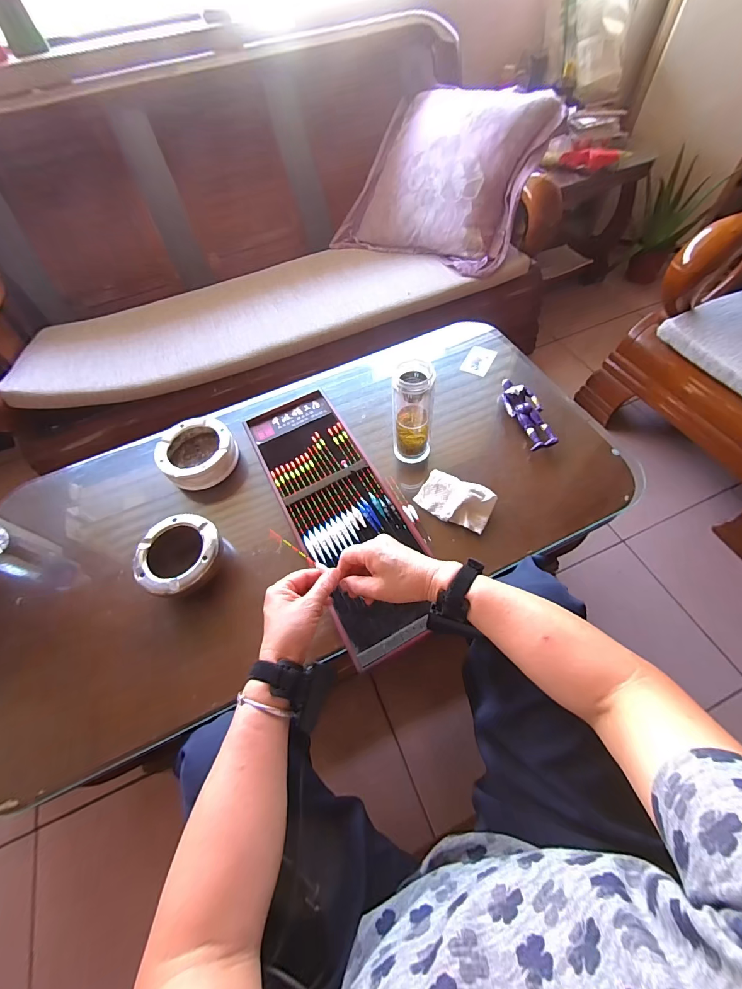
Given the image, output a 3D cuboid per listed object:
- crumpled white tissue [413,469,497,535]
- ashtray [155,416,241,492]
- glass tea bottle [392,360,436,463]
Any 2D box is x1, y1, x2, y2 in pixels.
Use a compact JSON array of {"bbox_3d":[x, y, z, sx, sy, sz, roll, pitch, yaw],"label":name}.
[{"bbox_3d":[0.146,0.009,0.637,0.126,0.031,0.076,21,63,16],"label":"crumpled white tissue"},{"bbox_3d":[-0.337,-0.081,0.722,0.134,0.055,0.145,-2,59,3],"label":"ashtray"},{"bbox_3d":[0.072,-0.136,0.642,0.067,0.191,0.058,-2,59,3],"label":"glass tea bottle"}]

